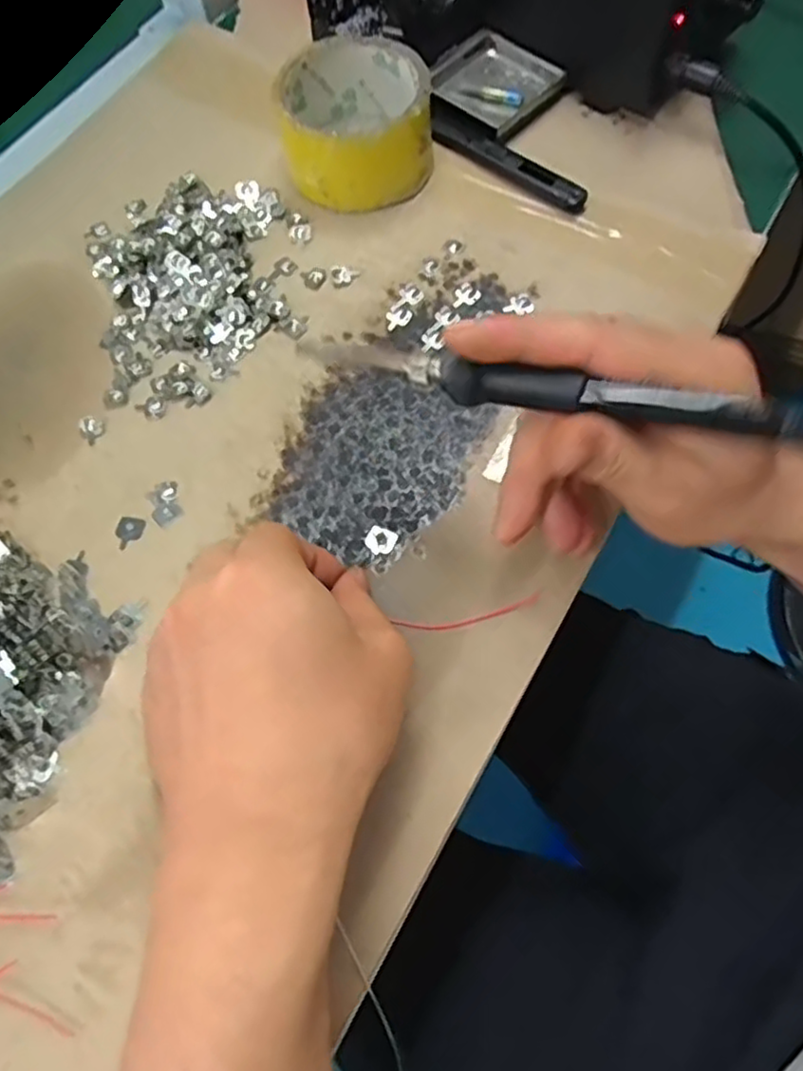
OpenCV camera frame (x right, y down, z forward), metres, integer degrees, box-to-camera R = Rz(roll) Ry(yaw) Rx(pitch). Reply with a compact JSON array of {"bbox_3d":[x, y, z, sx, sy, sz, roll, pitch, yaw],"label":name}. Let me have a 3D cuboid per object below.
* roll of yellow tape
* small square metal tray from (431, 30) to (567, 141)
[{"bbox_3d":[-0.026,-0.238,0.392,0.081,0.046,0.086,-1,67,2],"label":"roll of yellow tape"},{"bbox_3d":[0.058,-0.286,0.425,0.067,0.014,0.063,41,74,17],"label":"small square metal tray"}]

